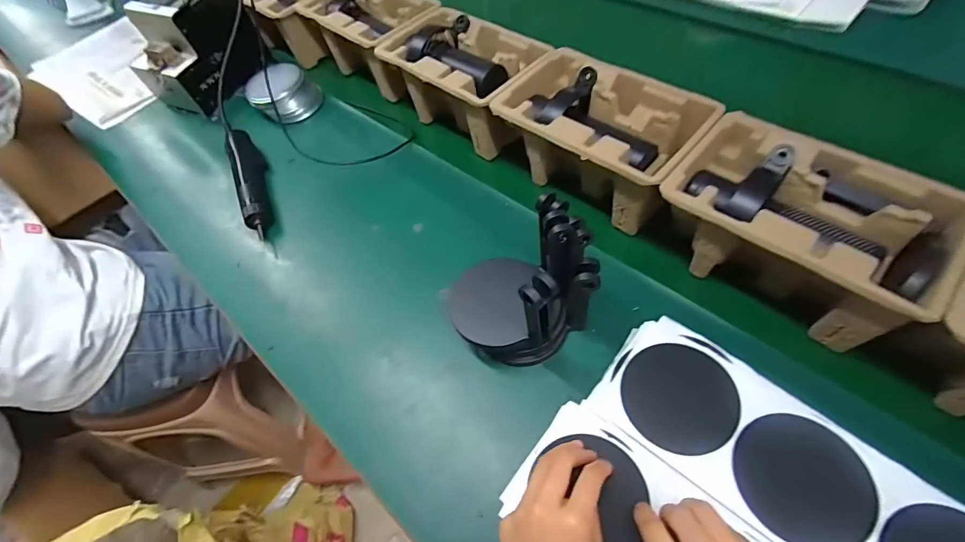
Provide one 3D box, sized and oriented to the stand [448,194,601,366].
[{"bbox_3d":[0.037,0.017,0.407,0.129,0.143,0.096,-22,58,-10],"label":"stand"}]

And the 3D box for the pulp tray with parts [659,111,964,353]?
[{"bbox_3d":[0.297,-0.040,0.417,0.225,0.101,0.139,38,67,25],"label":"pulp tray with parts"}]

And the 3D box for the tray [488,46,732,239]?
[{"bbox_3d":[0.135,-0.163,0.524,0.229,0.102,0.143,36,66,24],"label":"tray"}]

